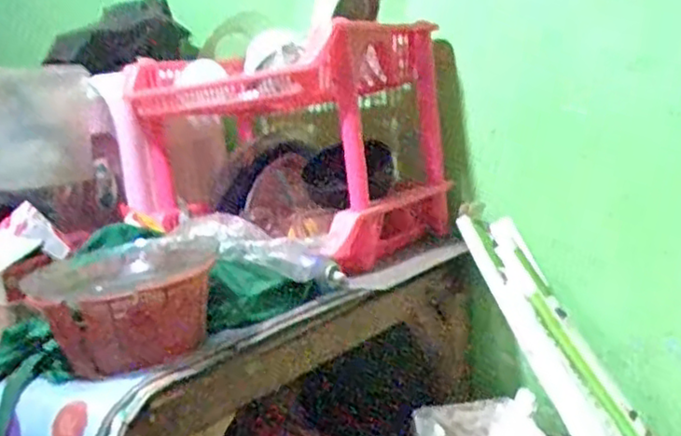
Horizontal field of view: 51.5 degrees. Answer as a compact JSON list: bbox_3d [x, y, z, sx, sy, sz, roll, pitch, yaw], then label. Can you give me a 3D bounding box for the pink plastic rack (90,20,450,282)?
[{"bbox_3d":[-0.102,-0.113,1.173,0.488,0.330,0.319,-2,9,33],"label":"pink plastic rack"}]

